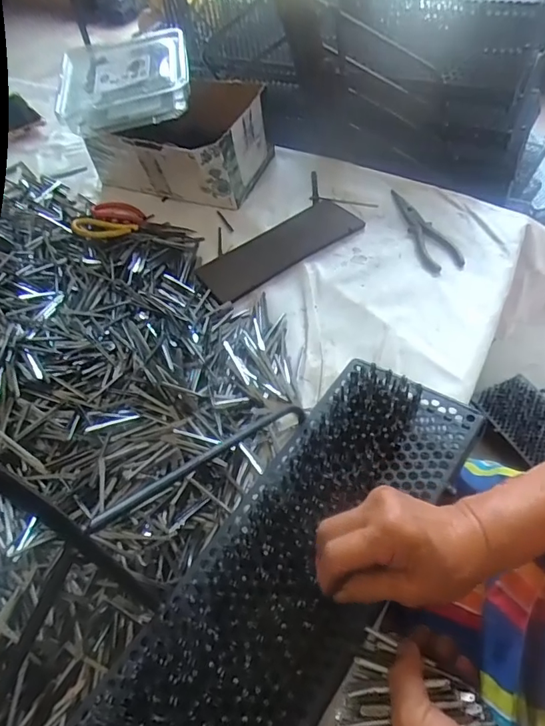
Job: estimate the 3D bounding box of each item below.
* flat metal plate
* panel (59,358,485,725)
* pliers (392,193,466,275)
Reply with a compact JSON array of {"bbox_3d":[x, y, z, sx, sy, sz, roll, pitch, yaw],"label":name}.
[{"bbox_3d":[0.011,-0.175,0.744,0.252,0.005,0.099,-32,56,-18],"label":"flat metal plate"},{"bbox_3d":[-0.040,0.236,0.389,0.171,0.084,0.593,27,59,23],"label":"panel"},{"bbox_3d":[0.226,-0.200,0.741,0.056,0.007,0.188,-12,53,-3],"label":"pliers"}]

